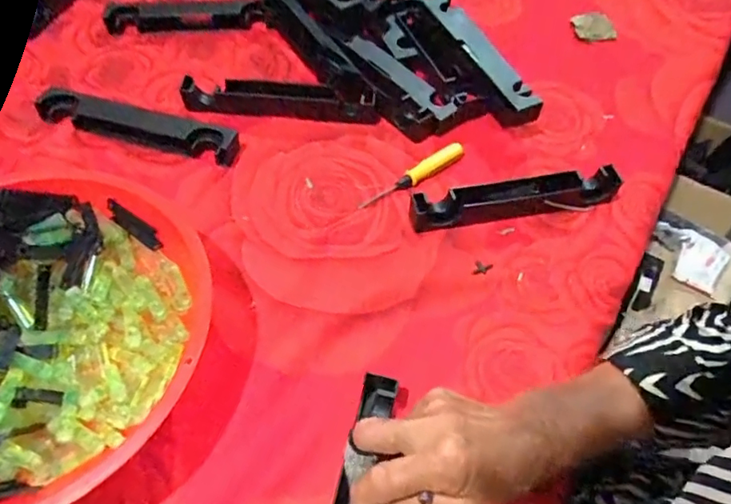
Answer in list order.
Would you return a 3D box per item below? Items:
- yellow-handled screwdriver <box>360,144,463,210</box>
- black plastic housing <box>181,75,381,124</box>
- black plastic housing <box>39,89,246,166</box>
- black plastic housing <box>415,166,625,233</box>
[{"bbox_3d":[0.047,-0.074,0.509,0.125,0.011,0.017,-33,62,-20],"label":"yellow-handled screwdriver"},{"bbox_3d":[-0.087,-0.153,0.548,0.195,0.030,0.023,3,56,2],"label":"black plastic housing"},{"bbox_3d":[-0.217,-0.122,0.520,0.192,0.033,0.034,11,56,7],"label":"black plastic housing"},{"bbox_3d":[0.140,-0.052,0.489,0.201,0.030,0.028,-12,56,-8],"label":"black plastic housing"}]

